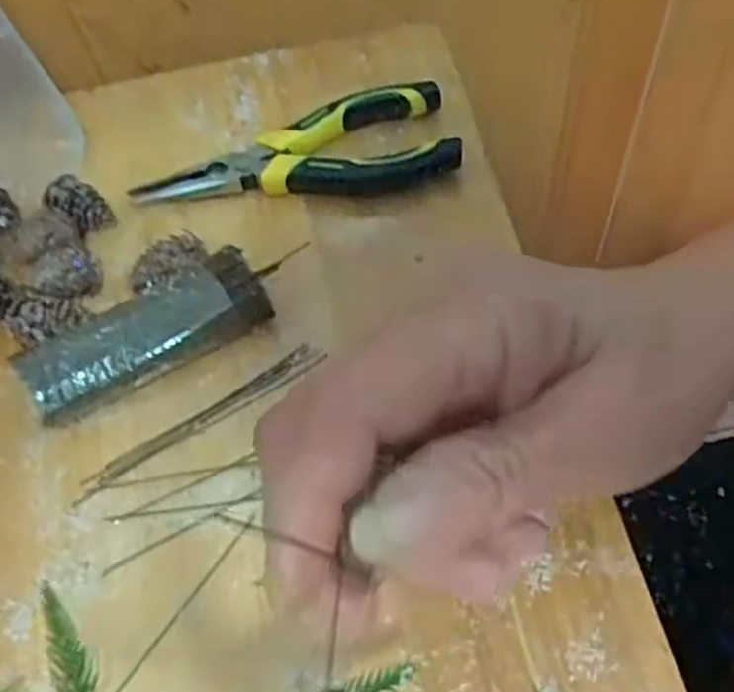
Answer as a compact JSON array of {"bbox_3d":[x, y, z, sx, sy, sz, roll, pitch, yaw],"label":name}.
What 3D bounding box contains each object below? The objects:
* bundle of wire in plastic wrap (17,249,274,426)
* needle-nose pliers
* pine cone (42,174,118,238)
[{"bbox_3d":[-0.092,-0.002,0.325,0.102,0.027,0.035,-27,61,-11],"label":"bundle of wire in plastic wrap"},{"bbox_3d":[-0.034,-0.090,0.374,0.153,0.018,0.056,-13,59,-3],"label":"needle-nose pliers"},{"bbox_3d":[-0.141,-0.068,0.370,0.024,0.016,0.030,-35,63,-15],"label":"pine cone"}]

